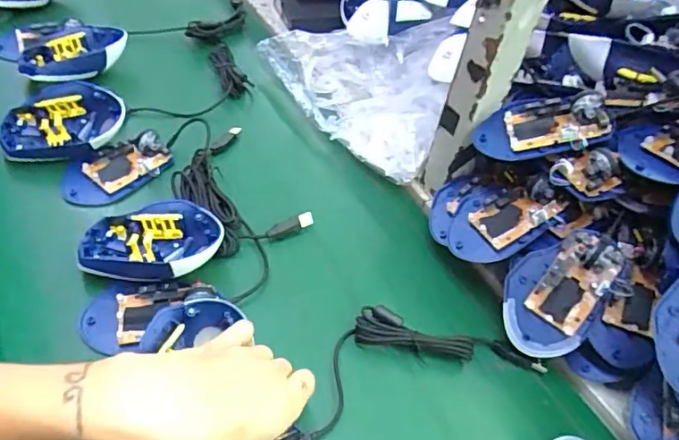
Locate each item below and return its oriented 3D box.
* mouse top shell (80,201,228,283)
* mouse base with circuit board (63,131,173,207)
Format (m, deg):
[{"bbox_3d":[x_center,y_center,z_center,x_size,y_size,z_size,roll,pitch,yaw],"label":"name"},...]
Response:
[{"bbox_3d":[-0.163,0.023,0.468,0.118,0.043,0.075,-7,50,-15],"label":"mouse top shell"},{"bbox_3d":[-0.223,-0.051,0.539,0.108,0.018,0.061,-32,75,-22],"label":"mouse base with circuit board"}]

